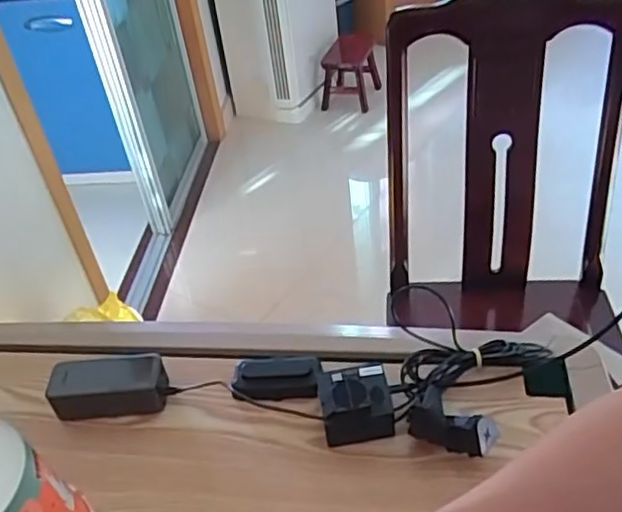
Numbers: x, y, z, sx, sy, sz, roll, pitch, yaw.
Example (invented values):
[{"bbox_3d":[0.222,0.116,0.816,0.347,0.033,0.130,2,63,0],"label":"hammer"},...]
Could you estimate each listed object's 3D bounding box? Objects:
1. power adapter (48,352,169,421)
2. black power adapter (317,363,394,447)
[{"bbox_3d":[-0.235,0.154,0.783,0.135,0.054,0.055,-7,40,-1],"label":"power adapter"},{"bbox_3d":[0.050,0.162,0.739,0.076,0.065,0.069,-9,40,-2],"label":"black power adapter"}]

